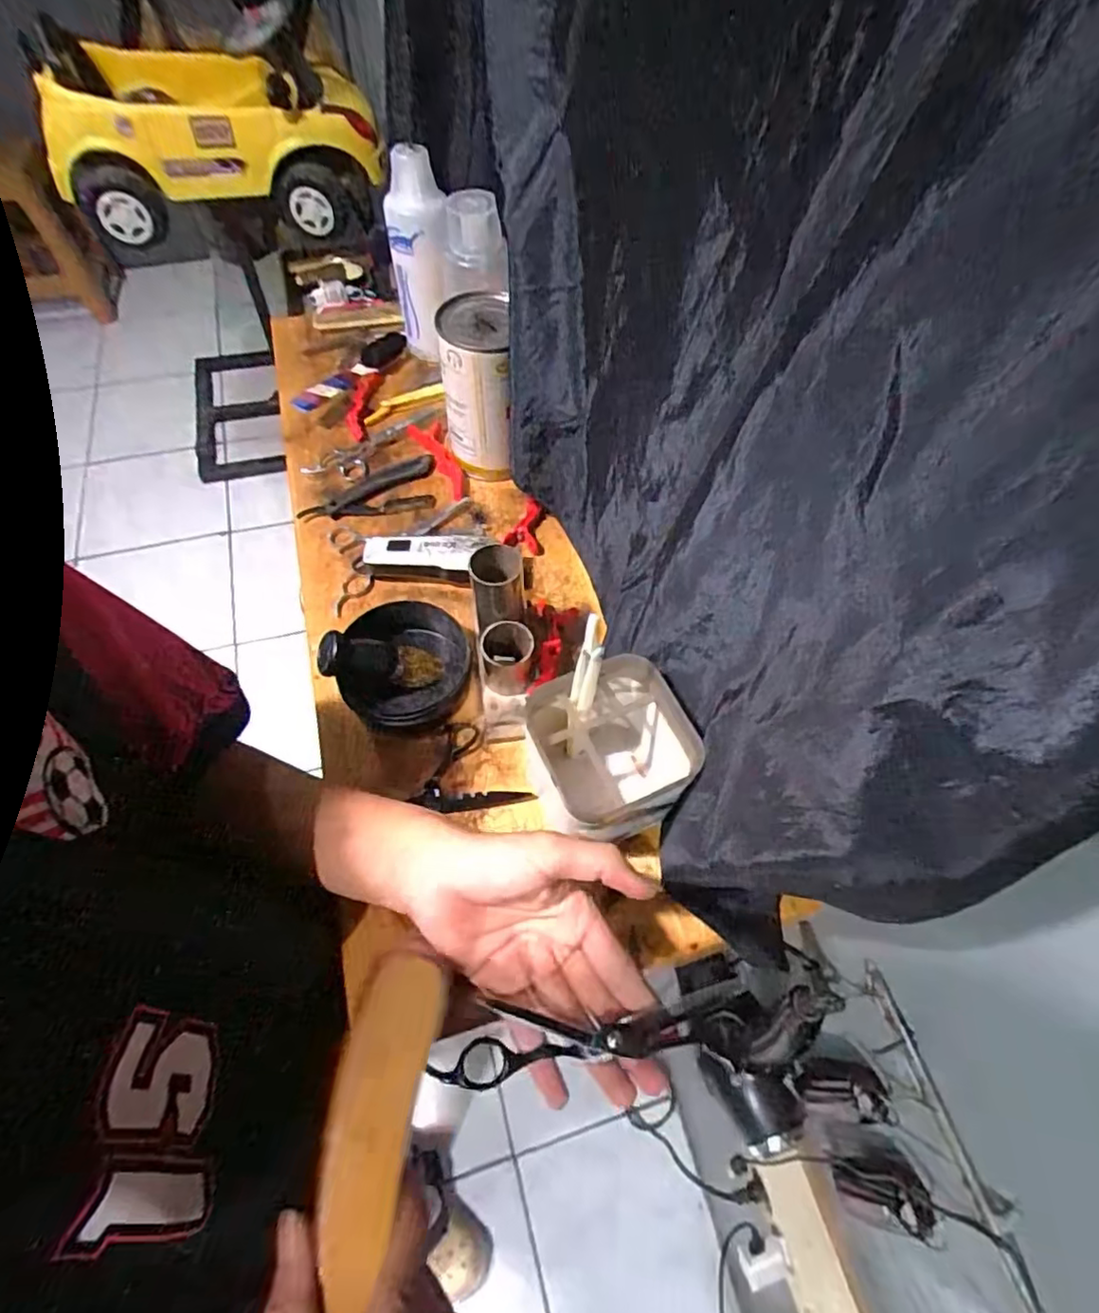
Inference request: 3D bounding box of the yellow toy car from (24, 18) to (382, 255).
[{"bbox_3d":[-0.719,-1.136,1.367,0.652,0.292,0.305,-9,59,-8],"label":"yellow toy car"}]

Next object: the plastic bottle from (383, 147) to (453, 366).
[{"bbox_3d":[-0.128,-0.399,0.628,0.062,0.180,0.050,3,58,-1],"label":"plastic bottle"}]

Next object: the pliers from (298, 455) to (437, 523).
[{"bbox_3d":[-0.172,-0.158,0.593,0.130,0.009,0.061,-14,59,-11],"label":"pliers"}]

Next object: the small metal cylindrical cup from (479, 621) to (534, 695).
[{"bbox_3d":[-0.032,0.003,0.460,0.037,0.050,0.035,-7,58,-7],"label":"small metal cylindrical cup"}]

